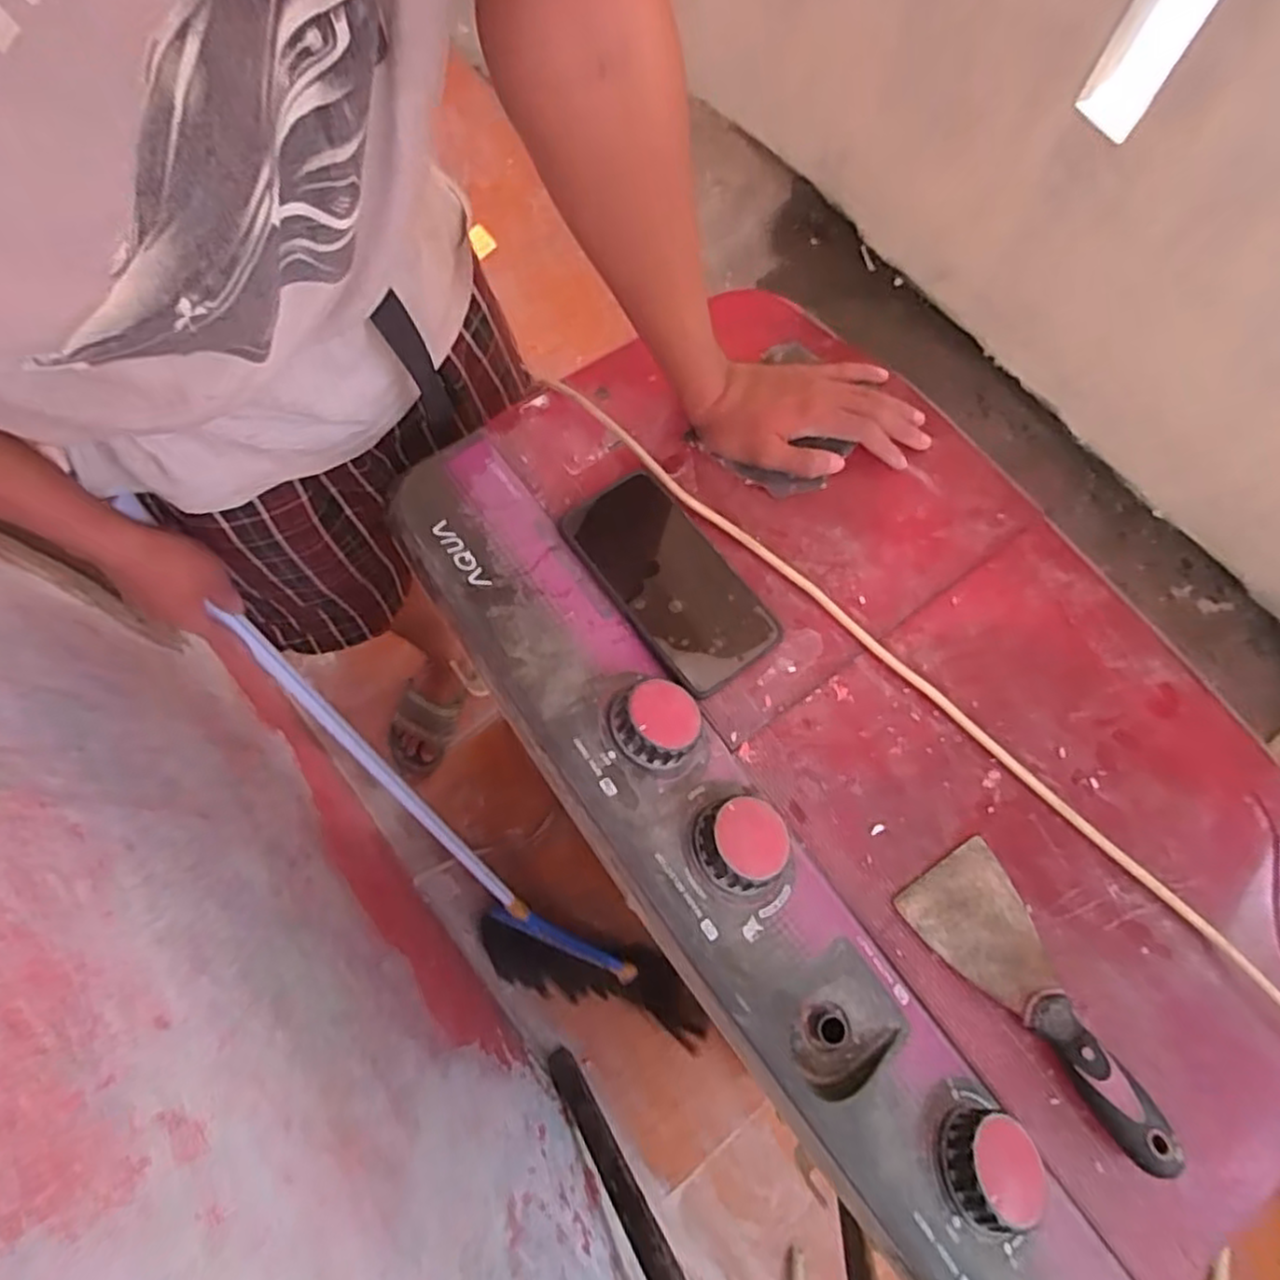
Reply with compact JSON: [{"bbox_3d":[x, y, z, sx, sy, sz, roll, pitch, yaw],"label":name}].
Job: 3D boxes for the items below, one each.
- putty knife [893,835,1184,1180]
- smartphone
[{"bbox_3d":[0.242,0.221,0.440,0.066,0.024,0.191,-31,76,-10],"label":"putty knife"},{"bbox_3d":[0.018,-0.046,0.523,0.081,0.011,0.173,-33,70,-13],"label":"smartphone"}]

